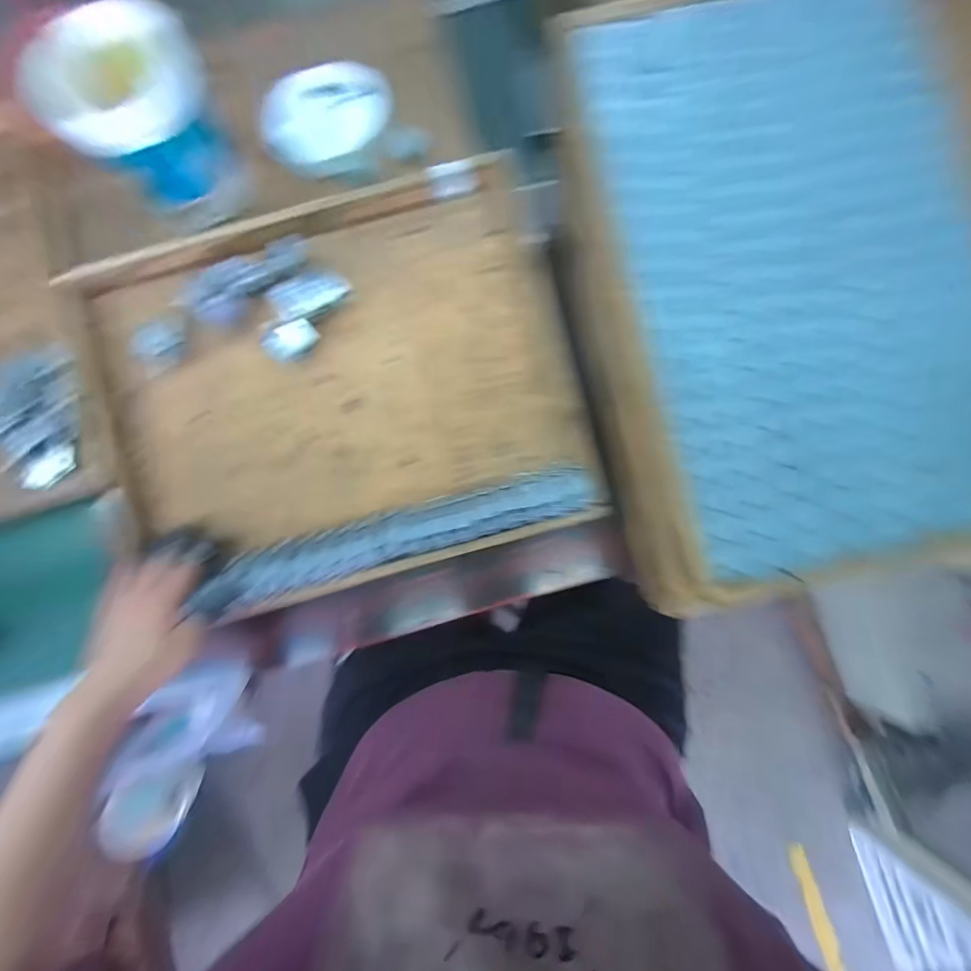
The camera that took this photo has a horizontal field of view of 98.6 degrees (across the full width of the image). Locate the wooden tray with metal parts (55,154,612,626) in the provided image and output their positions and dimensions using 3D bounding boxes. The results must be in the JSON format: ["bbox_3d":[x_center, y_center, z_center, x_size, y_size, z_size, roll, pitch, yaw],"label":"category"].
[{"bbox_3d":[-0.163,-0.097,0.451,0.487,0.067,0.393,-15,88,-2],"label":"wooden tray with metal parts"}]

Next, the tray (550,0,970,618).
[{"bbox_3d":[0.308,-0.178,0.358,0.423,0.081,0.461,-14,83,1],"label":"tray"}]

